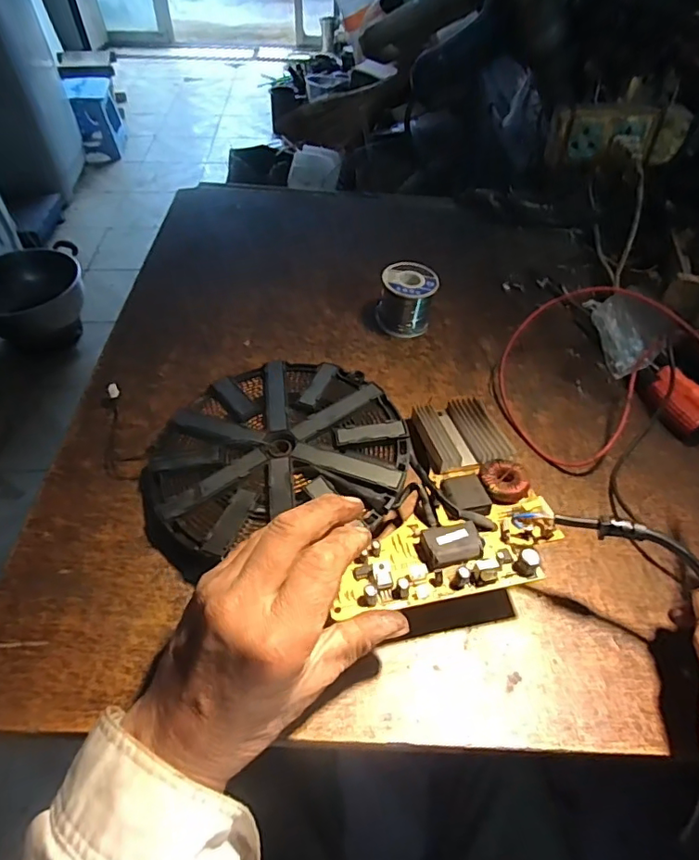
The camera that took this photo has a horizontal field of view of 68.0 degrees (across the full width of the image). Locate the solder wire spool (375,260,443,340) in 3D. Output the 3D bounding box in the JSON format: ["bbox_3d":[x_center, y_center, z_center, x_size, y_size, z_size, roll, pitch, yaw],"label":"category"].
[{"bbox_3d":[0.055,-0.125,0.499,0.051,0.053,0.051,16,51,10],"label":"solder wire spool"}]

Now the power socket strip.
[{"bbox_3d":[0.282,-0.311,0.541,0.132,0.052,0.031,3,50,-1],"label":"power socket strip"}]

